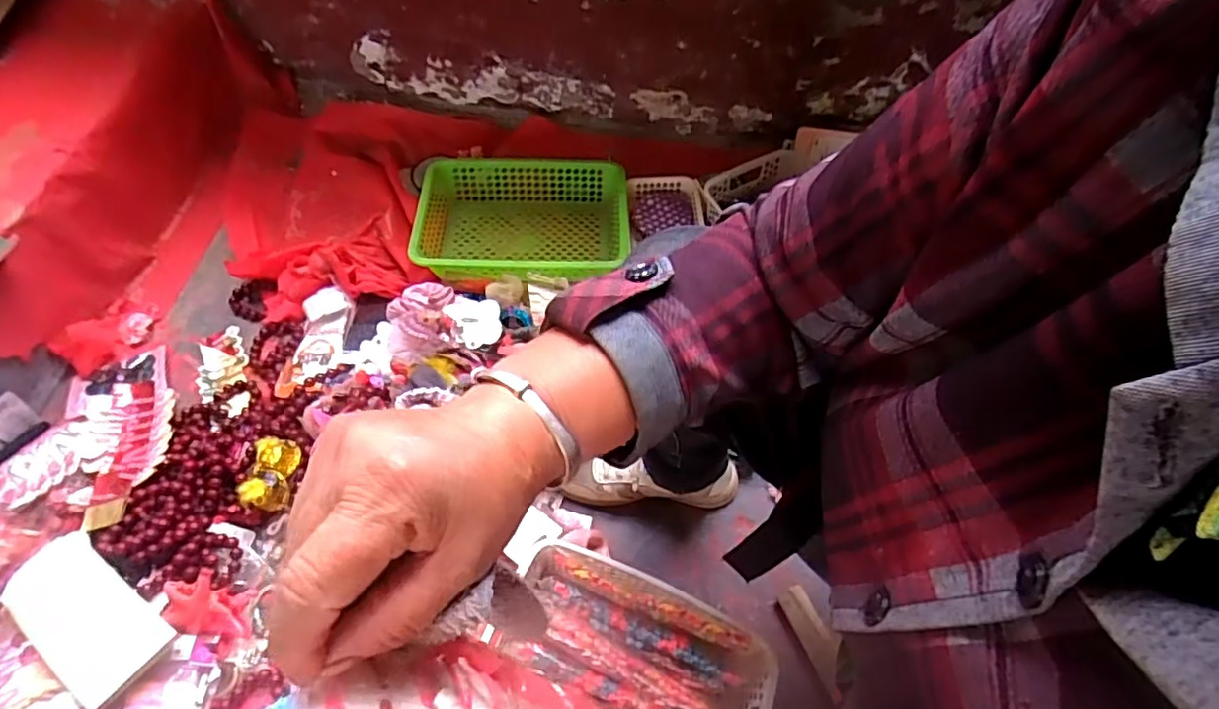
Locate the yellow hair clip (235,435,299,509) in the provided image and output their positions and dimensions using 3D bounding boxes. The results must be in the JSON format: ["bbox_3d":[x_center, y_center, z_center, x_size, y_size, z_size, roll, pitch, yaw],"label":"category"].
[{"bbox_3d":[-0.427,0.148,0.775,0.059,0.033,0.085,7,61,3],"label":"yellow hair clip"}]

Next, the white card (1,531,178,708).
[{"bbox_3d":[-0.588,0.285,0.688,0.218,0.010,0.092,28,55,22],"label":"white card"}]

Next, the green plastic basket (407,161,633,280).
[{"bbox_3d":[-0.136,-0.216,1.020,0.342,0.087,0.239,2,60,0],"label":"green plastic basket"}]

